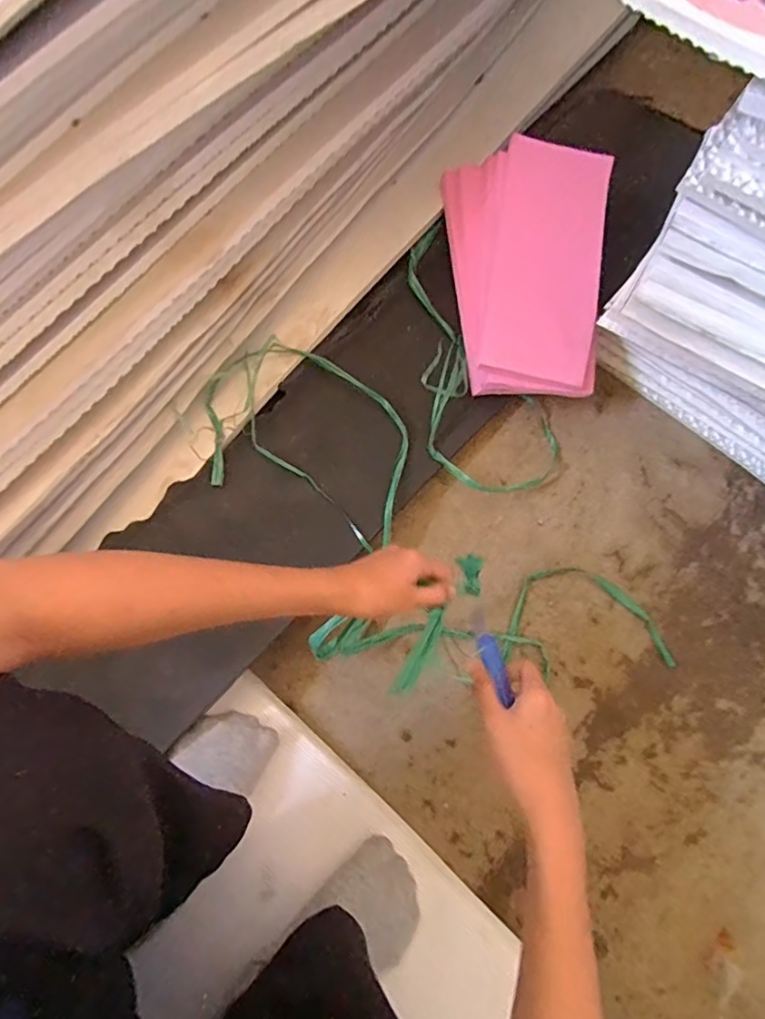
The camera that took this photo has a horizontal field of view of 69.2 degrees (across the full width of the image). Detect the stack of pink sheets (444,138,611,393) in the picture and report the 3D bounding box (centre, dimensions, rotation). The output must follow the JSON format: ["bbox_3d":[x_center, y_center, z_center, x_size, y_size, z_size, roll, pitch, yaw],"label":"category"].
[{"bbox_3d":[0.154,-0.263,0.604,0.163,0.048,0.276,2,77,3],"label":"stack of pink sheets"}]

